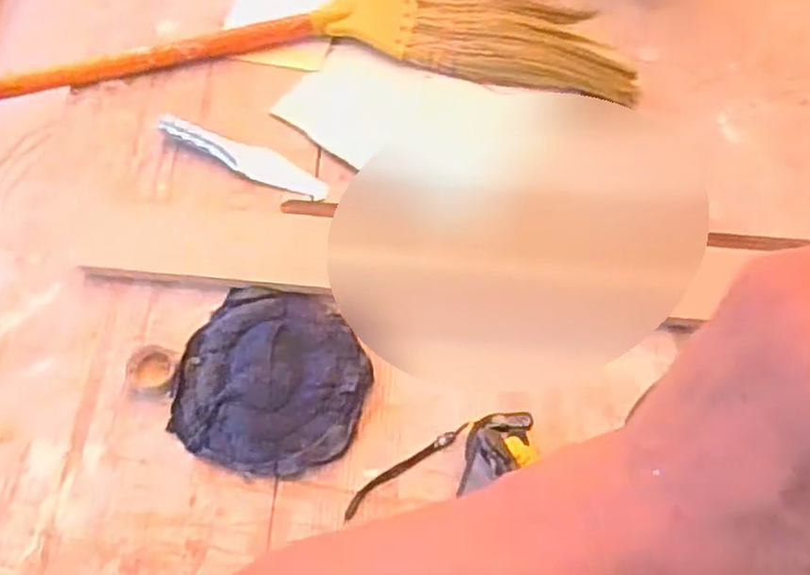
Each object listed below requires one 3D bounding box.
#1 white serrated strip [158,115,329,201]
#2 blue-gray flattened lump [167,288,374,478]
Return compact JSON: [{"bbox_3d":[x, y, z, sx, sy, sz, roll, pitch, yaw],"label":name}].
[{"bbox_3d":[-0.169,-0.141,0.743,0.191,0.016,0.040,27,61,11],"label":"white serrated strip"},{"bbox_3d":[-0.118,0.079,0.631,0.166,0.018,0.169,-1,63,2],"label":"blue-gray flattened lump"}]

